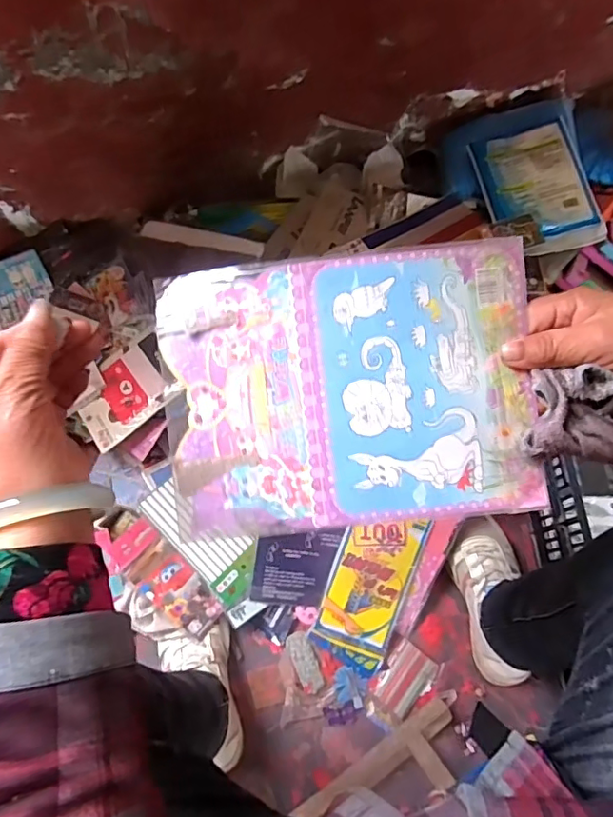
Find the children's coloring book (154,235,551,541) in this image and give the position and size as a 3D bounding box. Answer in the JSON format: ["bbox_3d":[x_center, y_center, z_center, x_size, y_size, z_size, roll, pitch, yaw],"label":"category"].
[{"bbox_3d":[0.026,-0.012,0.343,0.229,0.007,0.170,-6,91,2],"label":"children's coloring book"}]

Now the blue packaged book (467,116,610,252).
[{"bbox_3d":[0.352,-0.337,0.813,0.156,0.025,0.223,-14,75,8],"label":"blue packaged book"}]

